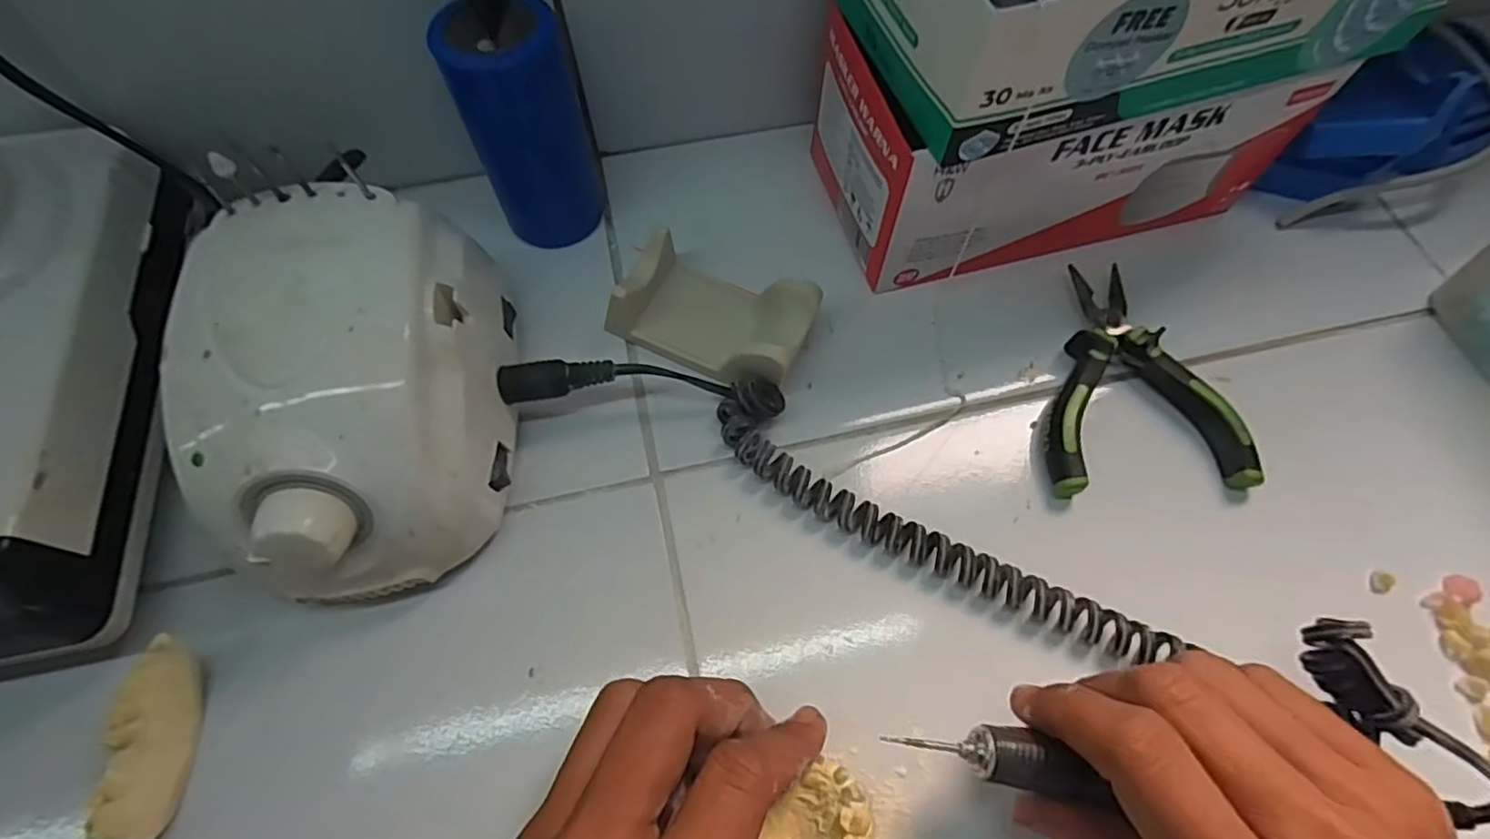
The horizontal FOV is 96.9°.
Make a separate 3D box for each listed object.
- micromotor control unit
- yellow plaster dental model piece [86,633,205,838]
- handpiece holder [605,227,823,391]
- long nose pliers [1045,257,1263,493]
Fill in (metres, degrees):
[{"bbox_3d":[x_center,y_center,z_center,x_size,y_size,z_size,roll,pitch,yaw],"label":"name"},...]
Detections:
[{"bbox_3d":[-0.146,-0.006,0.253,0.098,0.084,0.138,-7,65,-4],"label":"micromotor control unit"},{"bbox_3d":[-0.204,0.111,0.228,0.019,0.017,0.063,-5,65,-3],"label":"yellow plaster dental model piece"},{"bbox_3d":[-0.013,-0.047,0.301,0.086,0.033,0.050,27,67,12],"label":"handpiece holder"},{"bbox_3d":[0.167,-0.019,0.297,0.082,0.019,0.108,-5,65,-3],"label":"long nose pliers"}]

